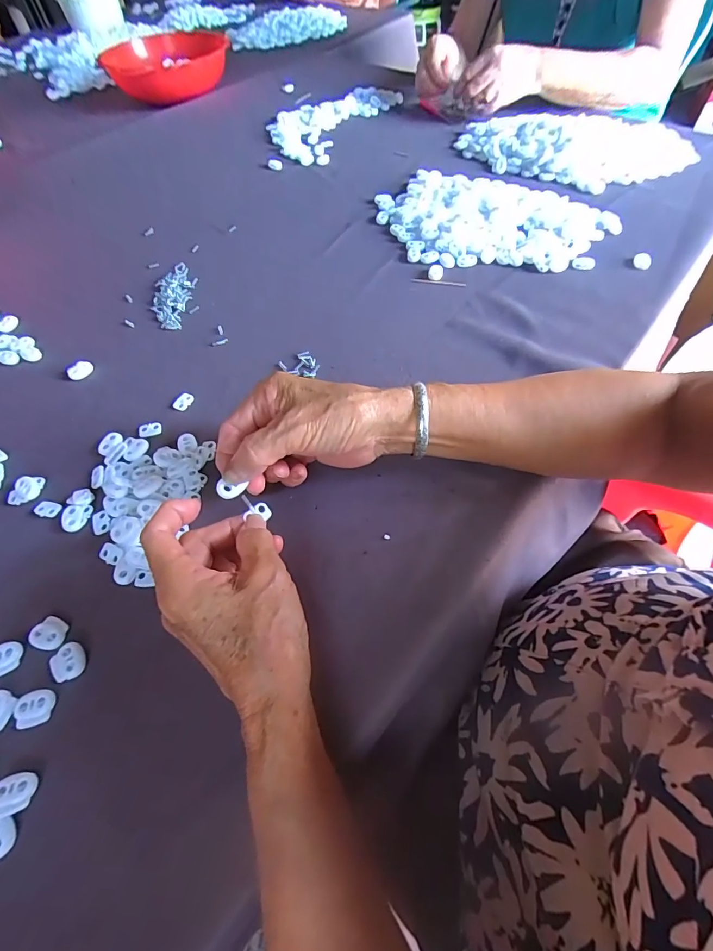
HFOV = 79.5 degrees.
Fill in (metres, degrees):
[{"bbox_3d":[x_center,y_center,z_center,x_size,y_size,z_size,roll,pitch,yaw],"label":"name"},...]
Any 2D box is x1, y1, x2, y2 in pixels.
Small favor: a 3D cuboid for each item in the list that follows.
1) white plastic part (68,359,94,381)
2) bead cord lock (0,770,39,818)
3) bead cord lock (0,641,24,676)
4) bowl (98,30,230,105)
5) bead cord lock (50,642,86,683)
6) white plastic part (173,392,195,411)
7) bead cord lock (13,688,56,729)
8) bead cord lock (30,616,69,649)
[{"bbox_3d":[-0.267,-0.102,0.415,0.016,0.008,0.022,39,67,23],"label":"white plastic part"},{"bbox_3d":[-0.188,0.174,0.235,0.022,0.004,0.019,-10,58,-4],"label":"bead cord lock"},{"bbox_3d":[-0.226,0.117,0.273,0.022,0.004,0.020,-22,59,-12],"label":"bead cord lock"},{"bbox_3d":[-0.359,-0.787,0.829,0.217,0.062,0.217,-10,58,-4],"label":"bowl"},{"bbox_3d":[-0.183,0.118,0.272,0.019,0.004,0.022,-36,63,-19],"label":"bead cord lock"},{"bbox_3d":[-0.157,-0.068,0.389,0.013,0.004,0.019,35,65,22],"label":"white plastic part"},{"bbox_3d":[-0.194,0.139,0.257,0.021,0.004,0.020,-12,58,-6],"label":"bead cord lock"},{"bbox_3d":[-0.202,0.104,0.281,0.022,0.004,0.019,19,60,13],"label":"bead cord lock"}]

